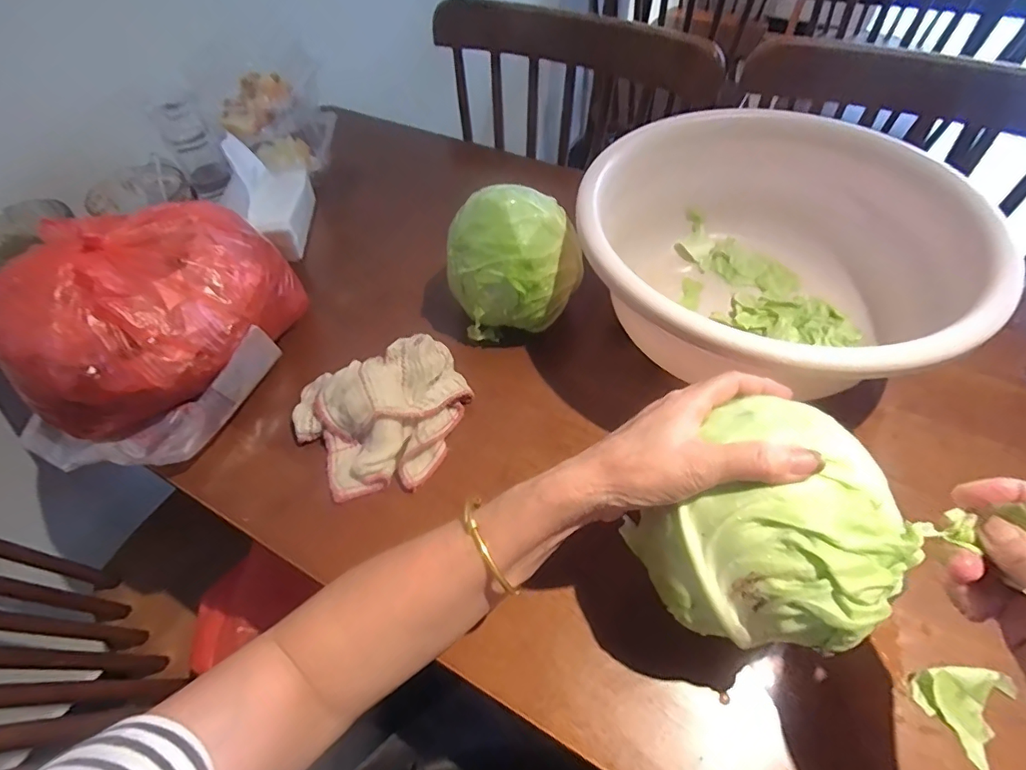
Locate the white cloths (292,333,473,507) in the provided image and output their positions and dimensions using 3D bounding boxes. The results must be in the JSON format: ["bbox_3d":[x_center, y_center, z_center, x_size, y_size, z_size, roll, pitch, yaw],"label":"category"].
[{"bbox_3d":[-0.110,0.019,0.434,0.148,0.049,0.138,-34,60,-21],"label":"white cloths"}]

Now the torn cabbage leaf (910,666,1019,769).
[{"bbox_3d":[0.277,0.196,0.308,0.044,0.017,0.052,32,61,22],"label":"torn cabbage leaf"}]

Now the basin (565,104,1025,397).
[{"bbox_3d":[0.206,-0.105,0.457,0.286,0.136,0.299,-1,54,1],"label":"basin"}]

